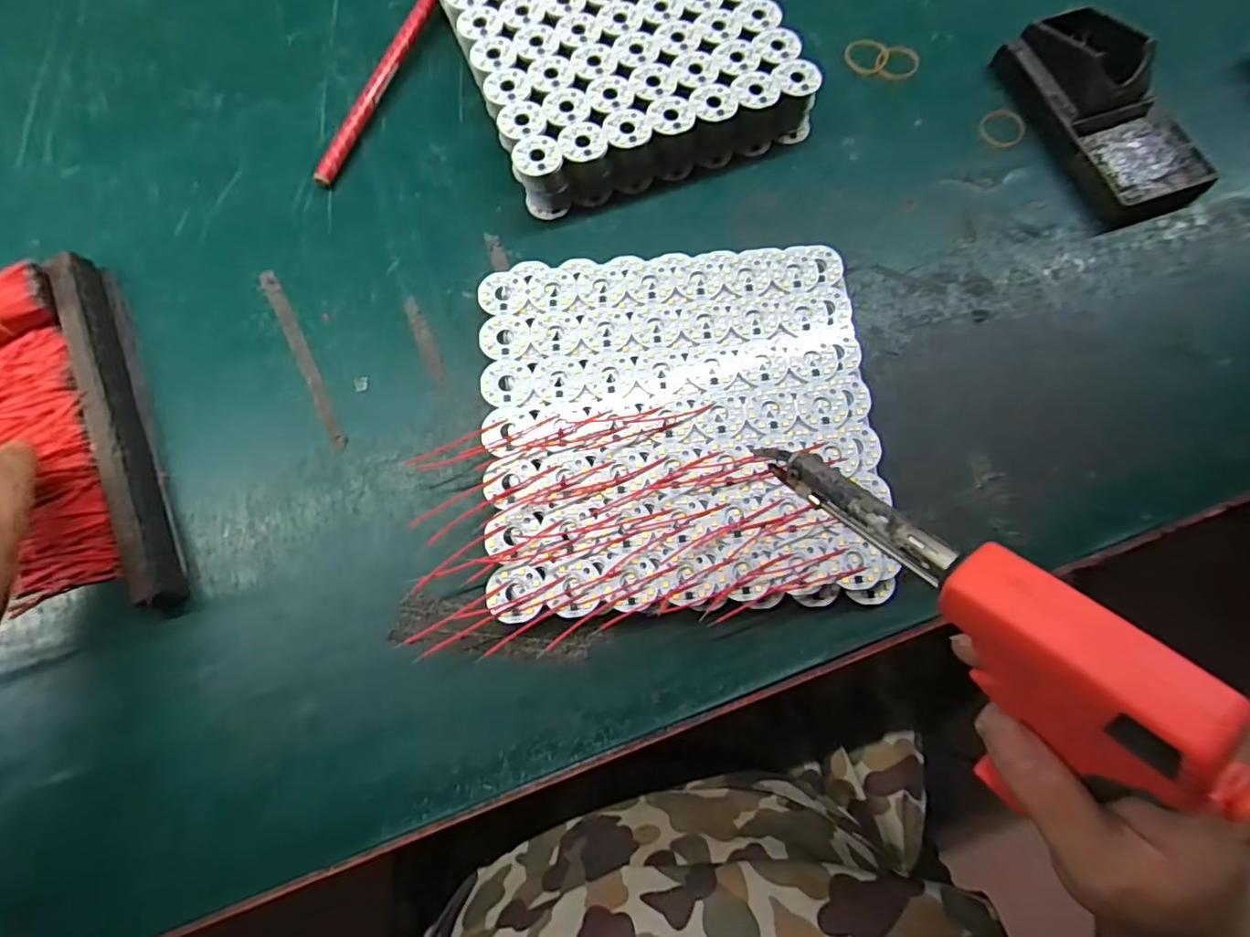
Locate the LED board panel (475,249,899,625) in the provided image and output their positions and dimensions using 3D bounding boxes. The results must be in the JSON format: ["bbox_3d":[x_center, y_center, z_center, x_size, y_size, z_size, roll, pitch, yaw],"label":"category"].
[{"bbox_3d":[0.033,-0.029,0.362,0.224,0.019,0.218,-4,72,-1],"label":"LED board panel"}]

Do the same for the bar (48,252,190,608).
[{"bbox_3d":[-0.303,-0.029,0.360,0.020,0.024,0.240,-26,73,-8],"label":"bar"}]

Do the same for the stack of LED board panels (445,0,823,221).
[{"bbox_3d":[-0.003,-0.305,0.438,0.211,0.042,0.210,-20,73,-6],"label":"stack of LED board panels"}]

